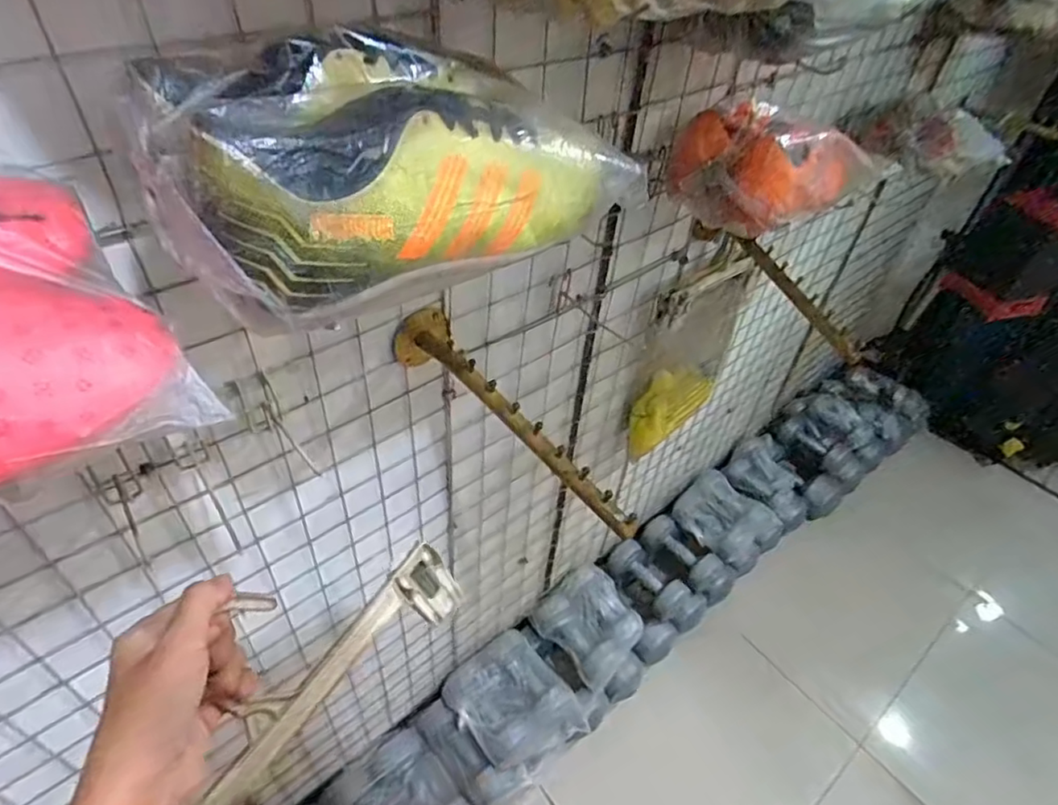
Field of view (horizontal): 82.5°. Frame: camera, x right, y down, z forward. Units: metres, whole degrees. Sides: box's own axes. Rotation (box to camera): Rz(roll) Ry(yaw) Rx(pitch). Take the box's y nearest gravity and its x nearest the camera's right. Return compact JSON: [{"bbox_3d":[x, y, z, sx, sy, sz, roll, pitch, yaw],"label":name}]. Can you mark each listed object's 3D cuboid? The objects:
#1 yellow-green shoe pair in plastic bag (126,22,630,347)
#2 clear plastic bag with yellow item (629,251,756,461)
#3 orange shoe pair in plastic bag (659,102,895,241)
[{"bbox_3d":[-0.067,-0.137,0.338,0.261,0.096,0.103,-28,53,-30],"label":"yellow-green shoe pair in plastic bag"},{"bbox_3d":[0.265,-0.089,1.032,0.079,0.327,0.236,32,49,25],"label":"clear plastic bag with yellow item"},{"bbox_3d":[0.274,-0.264,0.663,0.234,0.099,0.117,-24,51,-28],"label":"orange shoe pair in plastic bag"}]

